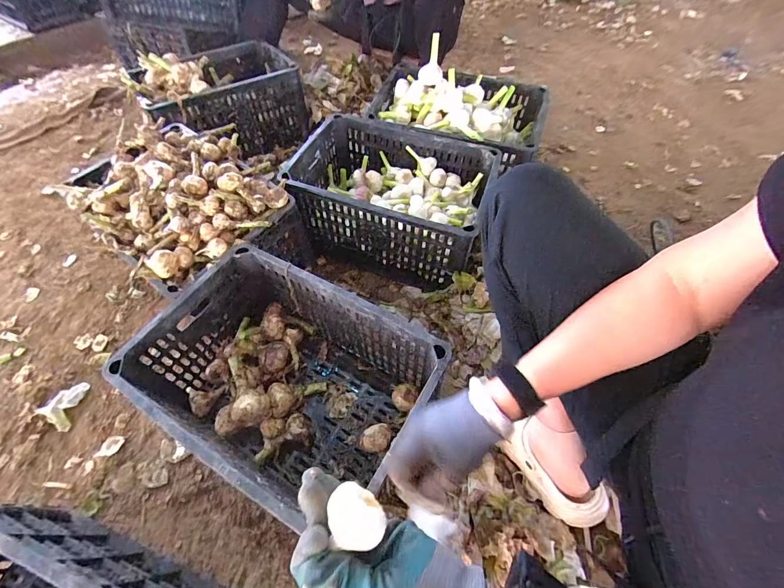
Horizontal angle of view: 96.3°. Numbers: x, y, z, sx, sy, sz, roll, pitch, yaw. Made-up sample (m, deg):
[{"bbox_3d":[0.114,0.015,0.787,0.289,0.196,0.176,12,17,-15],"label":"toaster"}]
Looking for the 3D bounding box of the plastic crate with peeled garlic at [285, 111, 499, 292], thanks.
[{"bbox_3d":[-0.006,-0.237,0.878,0.450,0.218,0.324,16,58,12],"label":"plastic crate with peeled garlic"}]

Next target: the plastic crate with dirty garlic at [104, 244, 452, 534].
[{"bbox_3d":[-0.169,0.161,0.617,0.425,0.239,0.296,25,61,17],"label":"plastic crate with dirty garlic"}]

